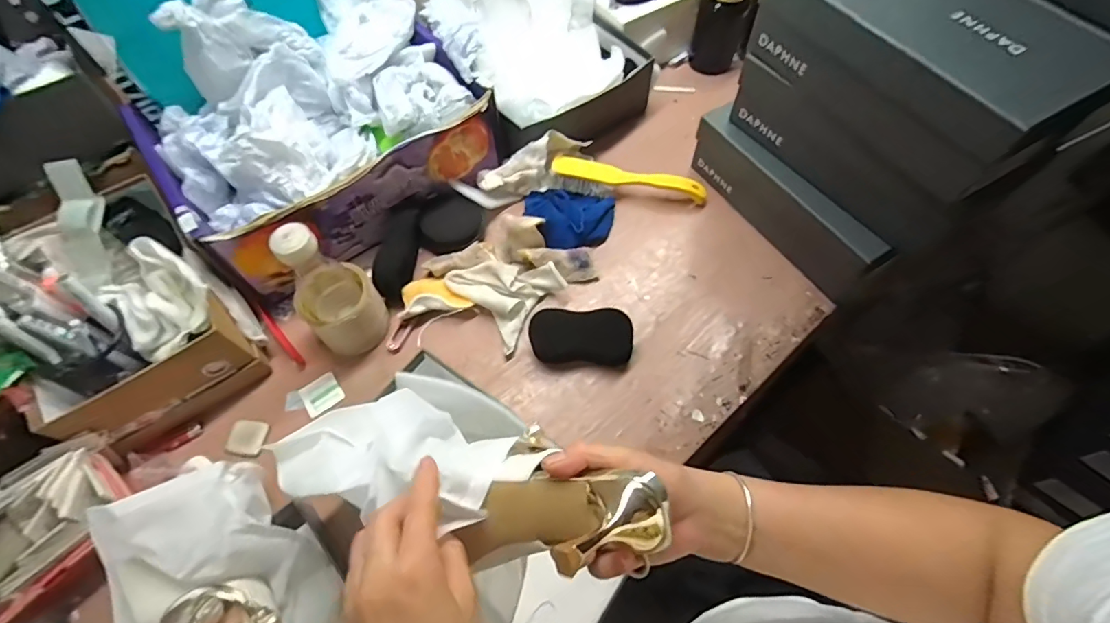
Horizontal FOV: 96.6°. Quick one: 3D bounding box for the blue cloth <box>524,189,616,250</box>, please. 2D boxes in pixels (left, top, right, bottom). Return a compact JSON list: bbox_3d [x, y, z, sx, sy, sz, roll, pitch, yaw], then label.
[{"bbox_3d":[0.019,-0.133,0.709,0.131,0.032,0.107,4,61,4],"label":"blue cloth"}]

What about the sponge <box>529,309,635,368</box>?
[{"bbox_3d":[0.032,0.030,0.613,0.124,0.030,0.059,2,61,3],"label":"sponge"}]

